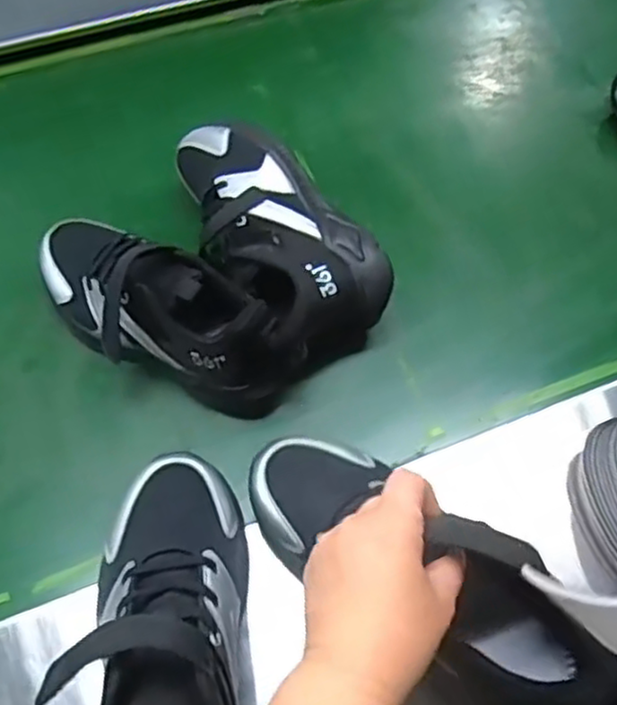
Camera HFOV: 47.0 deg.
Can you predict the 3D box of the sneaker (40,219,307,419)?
[{"bbox_3d":[-0.123,-0.032,0.549,0.233,0.101,0.090,33,66,15],"label":"sneaker"}]

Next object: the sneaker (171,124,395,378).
[{"bbox_3d":[-0.036,-0.090,0.584,0.106,0.082,0.222,-38,68,-20],"label":"sneaker"}]

